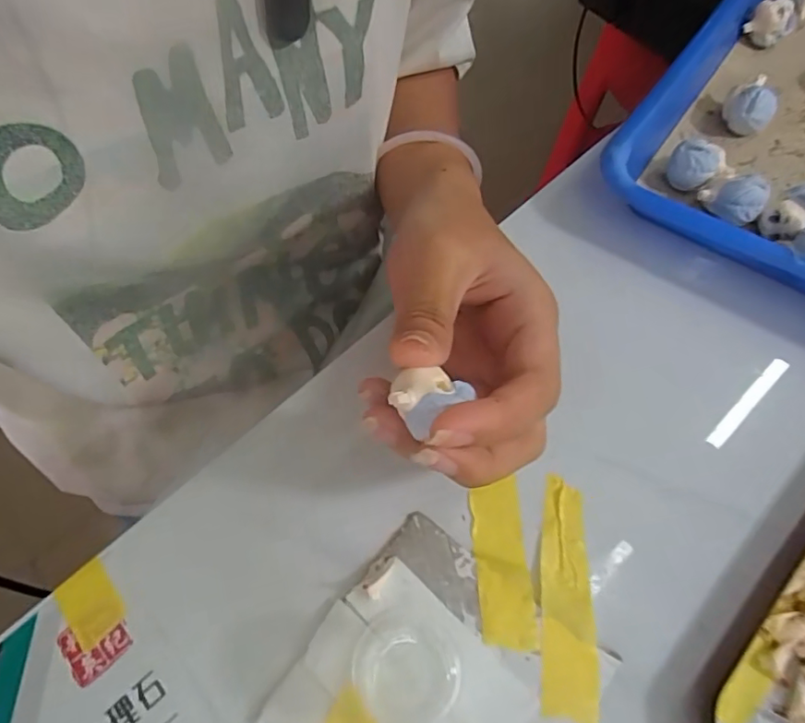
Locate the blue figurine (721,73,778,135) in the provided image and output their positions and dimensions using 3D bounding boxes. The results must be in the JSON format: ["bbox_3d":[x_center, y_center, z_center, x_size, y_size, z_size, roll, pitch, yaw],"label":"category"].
[{"bbox_3d":[0.185,-0.136,0.289,0.024,0.020,0.028,28,68,15],"label":"blue figurine"}]

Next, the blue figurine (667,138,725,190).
[{"bbox_3d":[0.148,-0.099,0.273,0.024,0.019,0.016,28,68,15],"label":"blue figurine"}]

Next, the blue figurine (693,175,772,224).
[{"bbox_3d":[0.160,-0.080,0.261,0.028,0.017,0.016,34,70,18],"label":"blue figurine"}]

